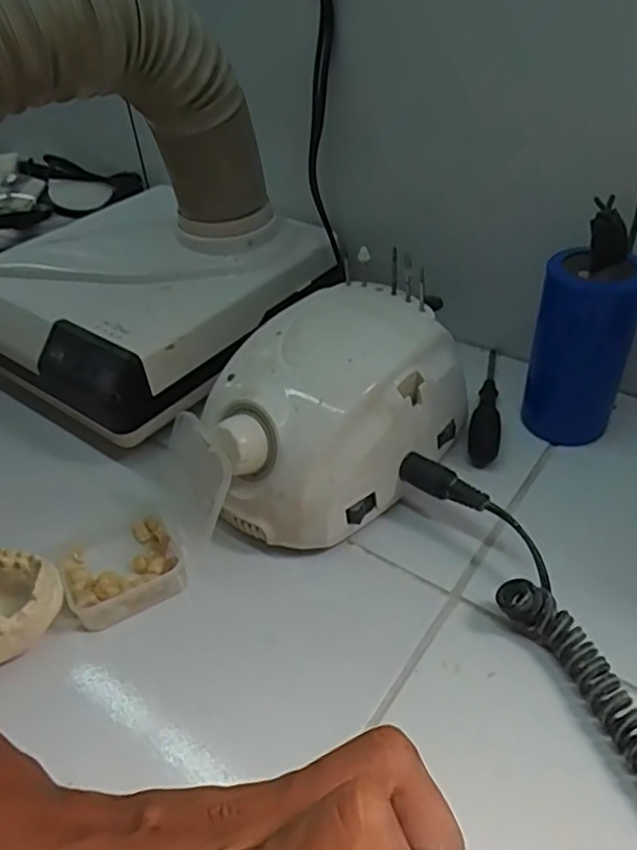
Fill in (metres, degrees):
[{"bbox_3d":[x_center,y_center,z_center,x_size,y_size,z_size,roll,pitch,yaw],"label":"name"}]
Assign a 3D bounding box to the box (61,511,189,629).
[{"bbox_3d":[-0.097,0.071,0.318,0.053,0.021,0.052,-22,43,-19],"label":"box"}]

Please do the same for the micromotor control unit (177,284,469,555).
[{"bbox_3d":[-0.001,-0.001,0.340,0.101,0.084,0.147,26,49,31],"label":"micromotor control unit"}]

